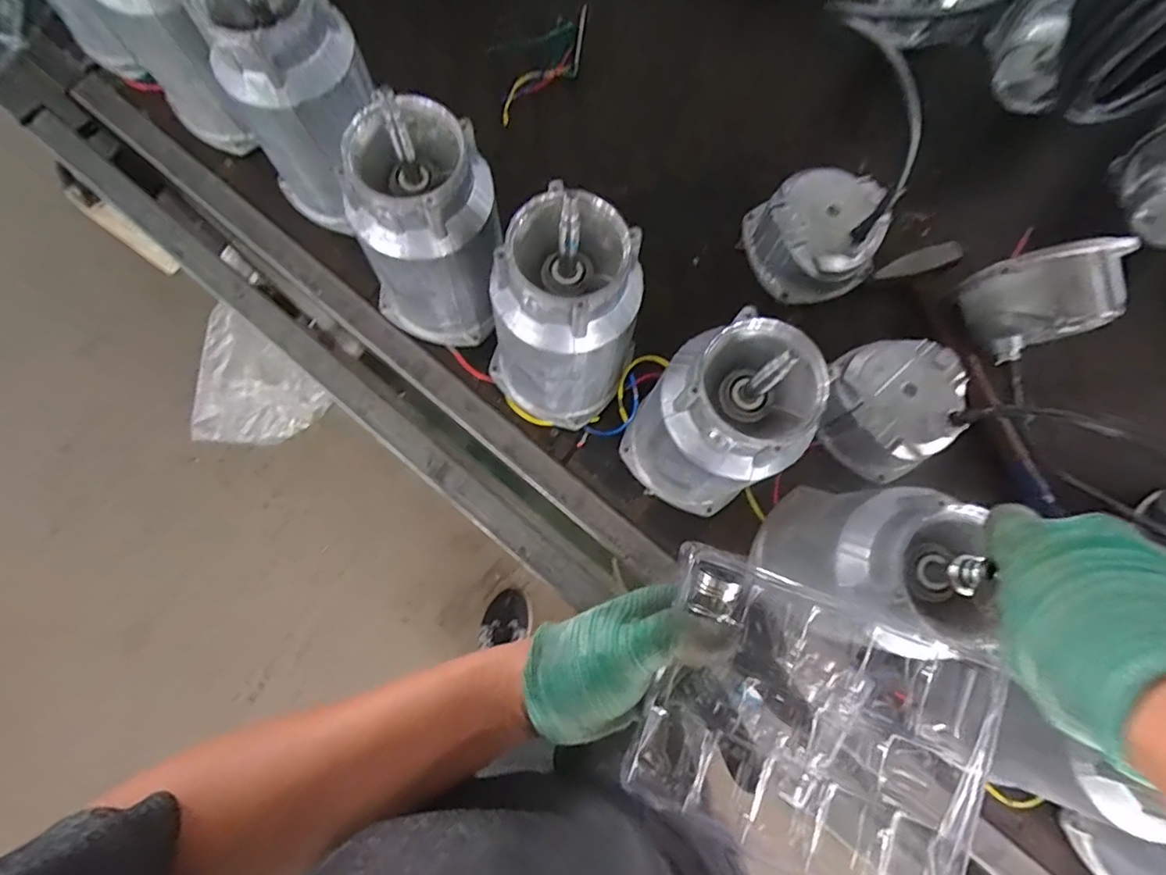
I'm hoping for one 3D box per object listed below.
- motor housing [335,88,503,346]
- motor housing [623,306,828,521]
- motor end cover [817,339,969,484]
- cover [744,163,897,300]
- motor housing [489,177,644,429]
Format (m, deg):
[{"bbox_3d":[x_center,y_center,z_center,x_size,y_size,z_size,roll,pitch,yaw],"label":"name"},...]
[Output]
[{"bbox_3d":[-0.133,-0.175,0.506,0.112,0.241,0.109,0,78,-2],"label":"motor housing"},{"bbox_3d":[0.108,-0.007,0.482,0.128,0.218,0.107,28,79,4],"label":"motor housing"},{"bbox_3d":[0.303,-0.034,0.564,0.123,0.063,0.123,-41,82,-9],"label":"motor end cover"},{"bbox_3d":[0.252,-0.219,0.613,0.126,0.073,0.117,-17,79,-5],"label":"cover"},{"bbox_3d":[-0.015,-0.095,0.490,0.105,0.239,0.113,0,78,-2],"label":"motor housing"}]

